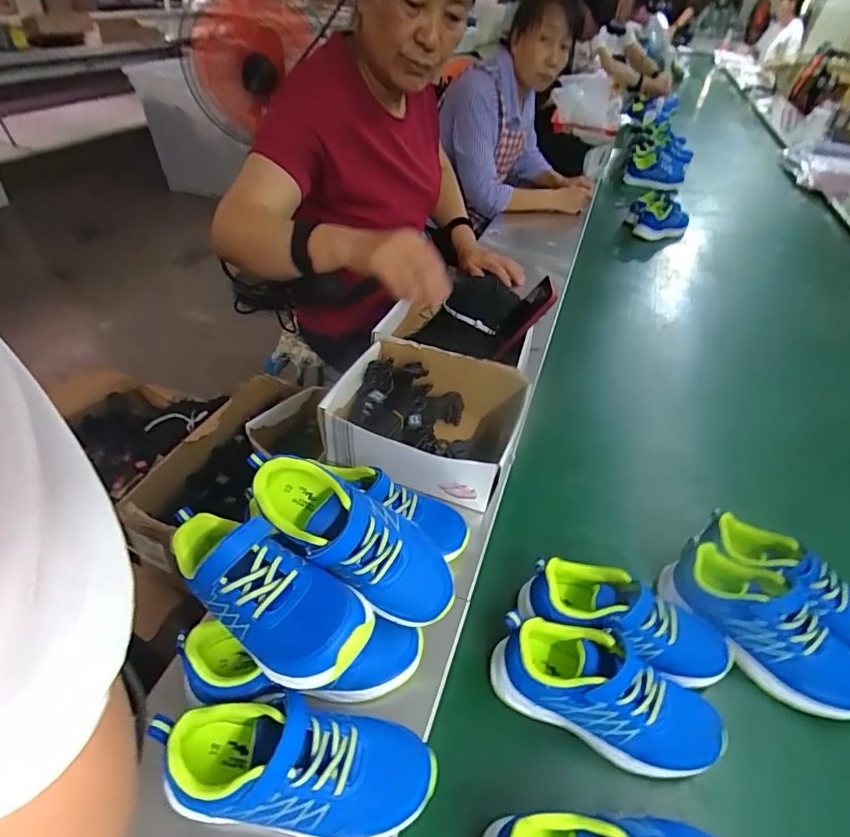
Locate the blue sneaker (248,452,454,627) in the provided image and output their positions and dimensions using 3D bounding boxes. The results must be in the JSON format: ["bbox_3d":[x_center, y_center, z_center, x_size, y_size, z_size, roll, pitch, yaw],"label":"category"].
[{"bbox_3d":[-0.062,0.108,0.439,0.196,0.073,0.078,35,47,4],"label":"blue sneaker"}]

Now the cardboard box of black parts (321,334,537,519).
[{"bbox_3d":[0.003,0.000,0.670,0.226,0.094,0.190,15,43,12],"label":"cardboard box of black parts"}]

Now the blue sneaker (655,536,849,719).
[{"bbox_3d":[0.354,0.209,0.516,0.200,0.077,0.087,28,47,25],"label":"blue sneaker"}]

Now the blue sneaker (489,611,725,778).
[{"bbox_3d":[0.165,0.246,0.459,0.200,0.072,0.077,19,43,16],"label":"blue sneaker"}]

